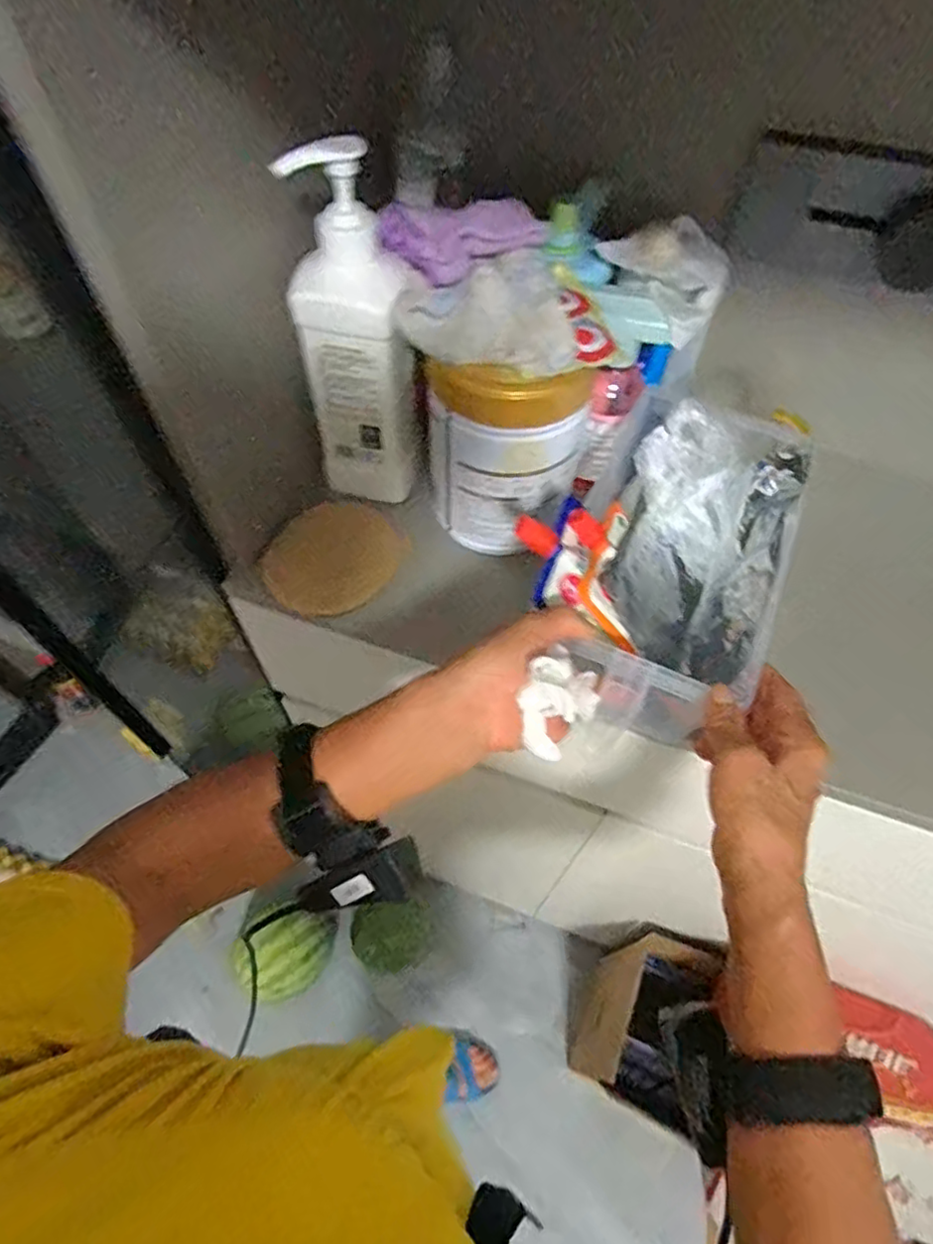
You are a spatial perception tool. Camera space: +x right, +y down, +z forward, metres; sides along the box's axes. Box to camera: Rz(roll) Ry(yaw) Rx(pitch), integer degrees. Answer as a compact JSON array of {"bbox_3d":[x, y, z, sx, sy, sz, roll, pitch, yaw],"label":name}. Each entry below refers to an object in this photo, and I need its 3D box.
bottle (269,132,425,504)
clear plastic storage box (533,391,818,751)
[{"bbox_3d":[-0.087,-0.212,0.515,0.093,0.267,0.049,-11,57,-7],"label":"bottle"},{"bbox_3d":[0.155,-0.048,0.487,0.147,0.083,0.264,22,59,15],"label":"clear plastic storage box"}]

